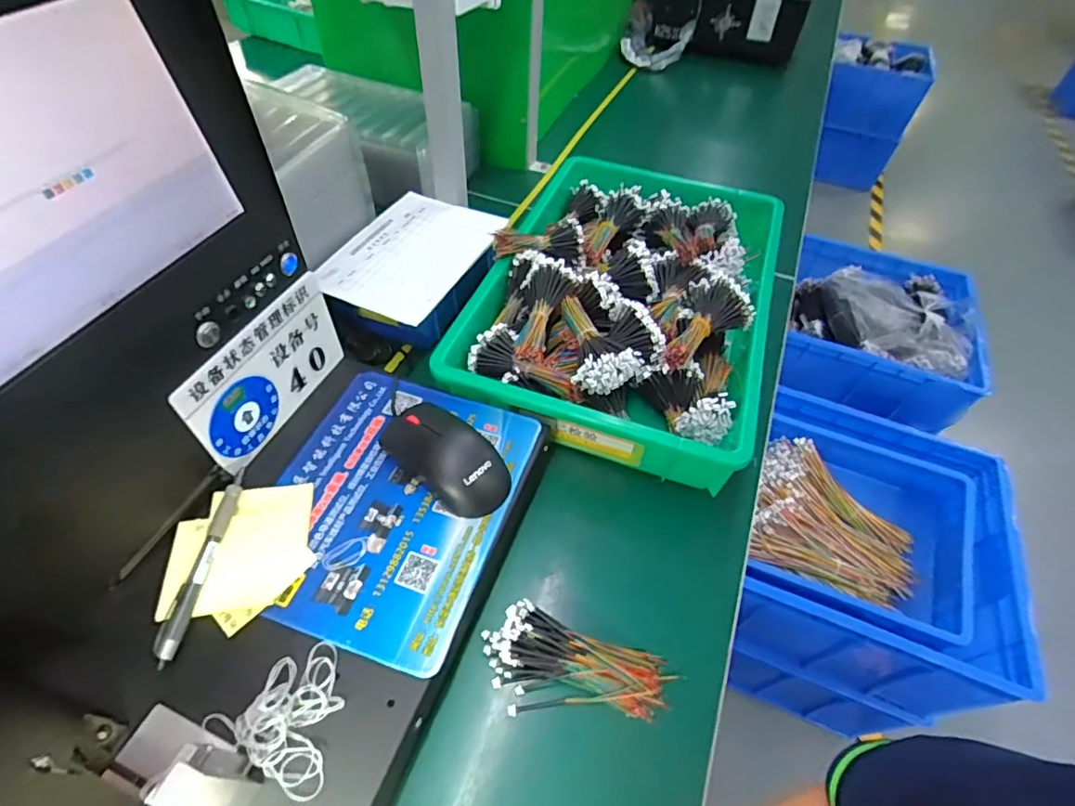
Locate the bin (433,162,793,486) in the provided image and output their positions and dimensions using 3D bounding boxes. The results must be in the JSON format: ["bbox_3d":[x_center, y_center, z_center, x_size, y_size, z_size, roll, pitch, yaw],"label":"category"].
[{"bbox_3d":[0.093,-0.116,0.584,0.300,0.090,0.396,17,52,9],"label":"bin"}]

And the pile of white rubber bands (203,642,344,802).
[{"bbox_3d":[-0.143,0.184,0.316,0.074,0.014,0.066,32,58,23],"label":"pile of white rubber bands"}]

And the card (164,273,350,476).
[{"bbox_3d":[-0.213,-0.023,0.425,0.010,0.099,0.147,18,52,11],"label":"card"}]

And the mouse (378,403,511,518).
[{"bbox_3d":[-0.072,0.040,0.415,0.106,0.033,0.055,32,56,20],"label":"mouse"}]

